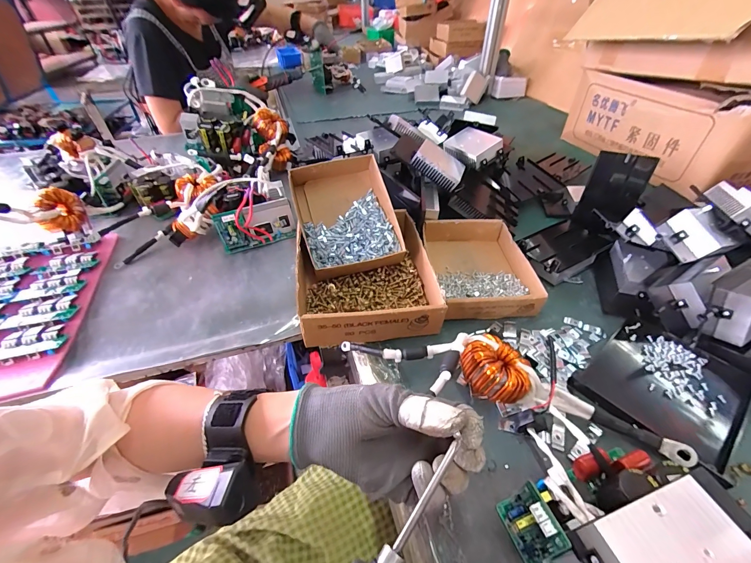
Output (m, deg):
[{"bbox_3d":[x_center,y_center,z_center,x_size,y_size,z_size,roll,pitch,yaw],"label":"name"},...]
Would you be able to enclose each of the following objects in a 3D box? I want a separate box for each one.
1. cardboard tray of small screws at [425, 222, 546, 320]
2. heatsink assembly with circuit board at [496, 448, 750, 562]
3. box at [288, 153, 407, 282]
[{"bbox_3d":[0.148,-0.026,0.482,0.144,0.039,0.178,-4,44,-3],"label":"cardboard tray of small screws"},{"bbox_3d":[0.185,0.184,0.231,0.137,0.095,0.118,-17,46,-16],"label":"heatsink assembly with circuit board"},{"bbox_3d":[-0.045,-0.098,0.490,0.141,0.051,0.175,-16,65,-5],"label":"box"}]

